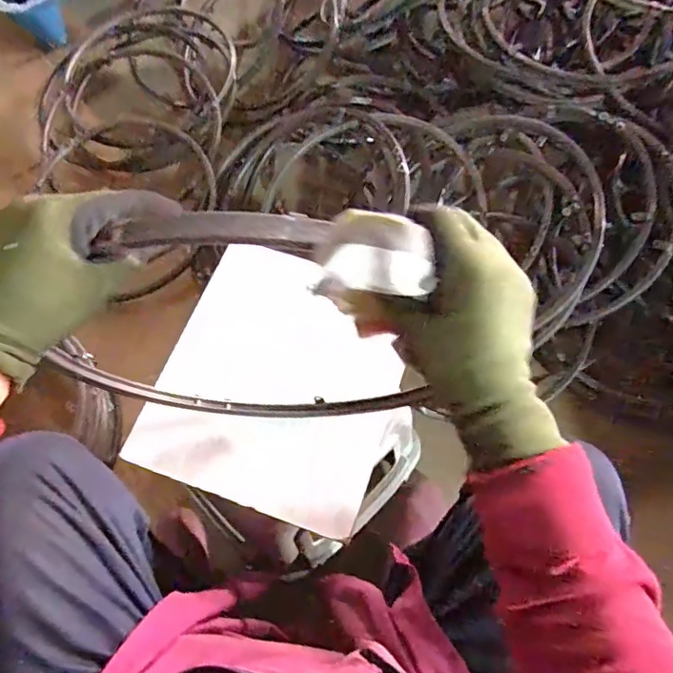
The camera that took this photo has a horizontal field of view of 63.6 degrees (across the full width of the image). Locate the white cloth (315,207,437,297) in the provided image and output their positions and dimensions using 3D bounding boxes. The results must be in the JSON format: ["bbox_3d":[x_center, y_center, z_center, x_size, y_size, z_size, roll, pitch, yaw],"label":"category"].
[{"bbox_3d":[0.023,-0.043,0.291,0.059,0.027,0.040,3,66,3],"label":"white cloth"}]

